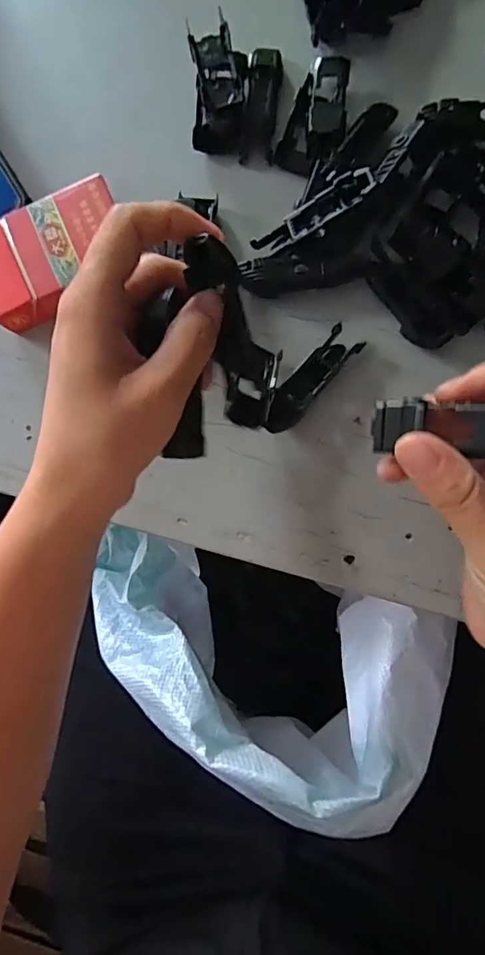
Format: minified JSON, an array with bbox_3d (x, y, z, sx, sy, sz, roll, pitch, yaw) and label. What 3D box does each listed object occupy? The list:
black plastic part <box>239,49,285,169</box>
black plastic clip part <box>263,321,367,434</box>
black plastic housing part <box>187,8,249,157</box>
[{"bbox_3d":[0.011,-0.225,0.303,0.020,0.016,0.066,6,85,3],"label":"black plastic part"},{"bbox_3d":[0.037,-0.053,0.282,0.020,0.015,0.071,41,88,6],"label":"black plastic clip part"},{"bbox_3d":[-0.014,-0.227,0.298,0.032,0.016,0.064,0,98,3],"label":"black plastic housing part"}]

